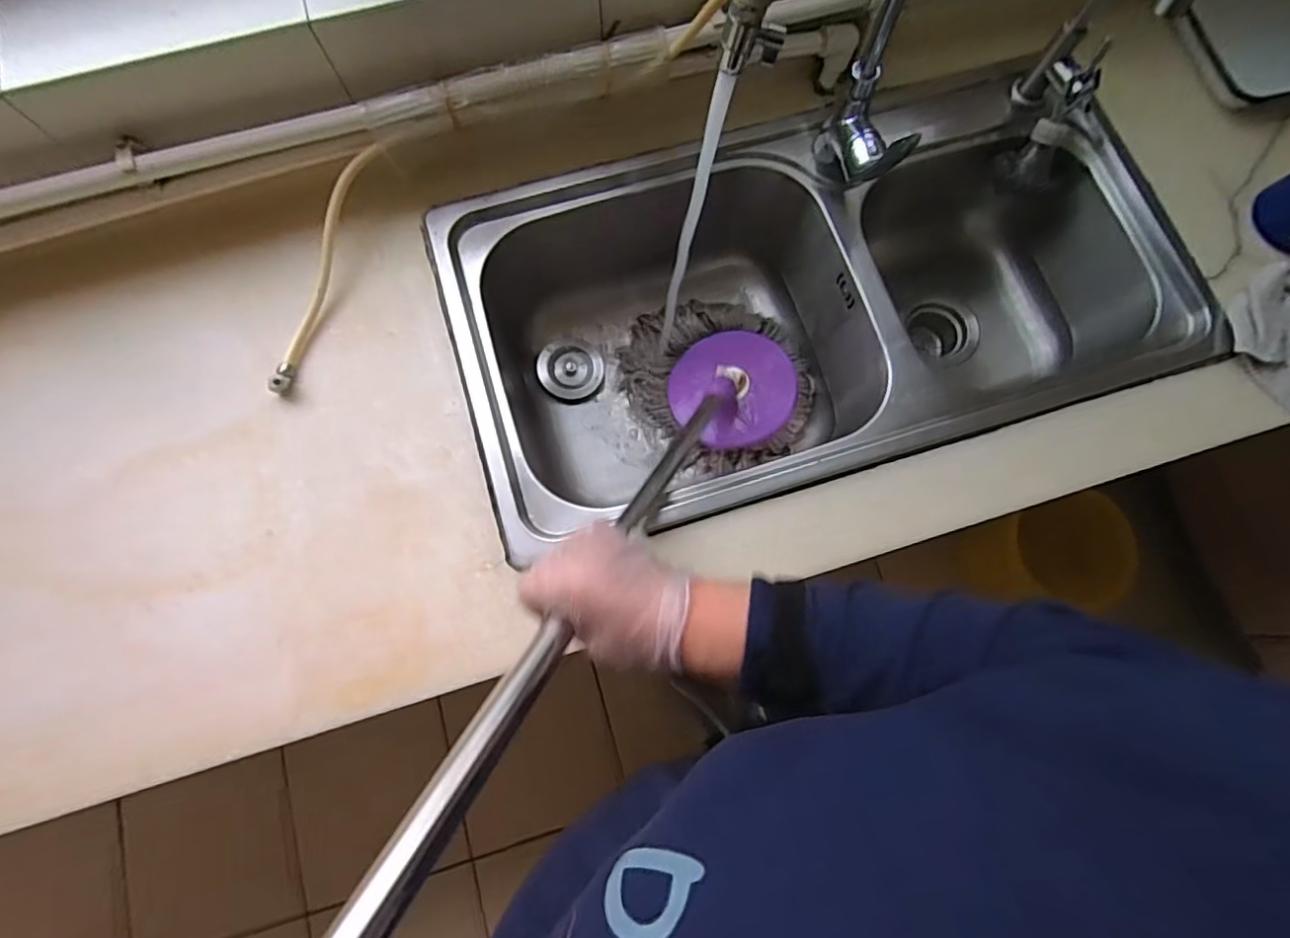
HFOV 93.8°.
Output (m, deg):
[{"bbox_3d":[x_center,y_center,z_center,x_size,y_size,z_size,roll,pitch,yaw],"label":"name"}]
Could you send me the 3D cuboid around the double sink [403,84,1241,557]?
[{"bbox_3d":[0.173,-0.180,0.728,0.753,0.218,0.416,-18,77,-5],"label":"double sink"}]

